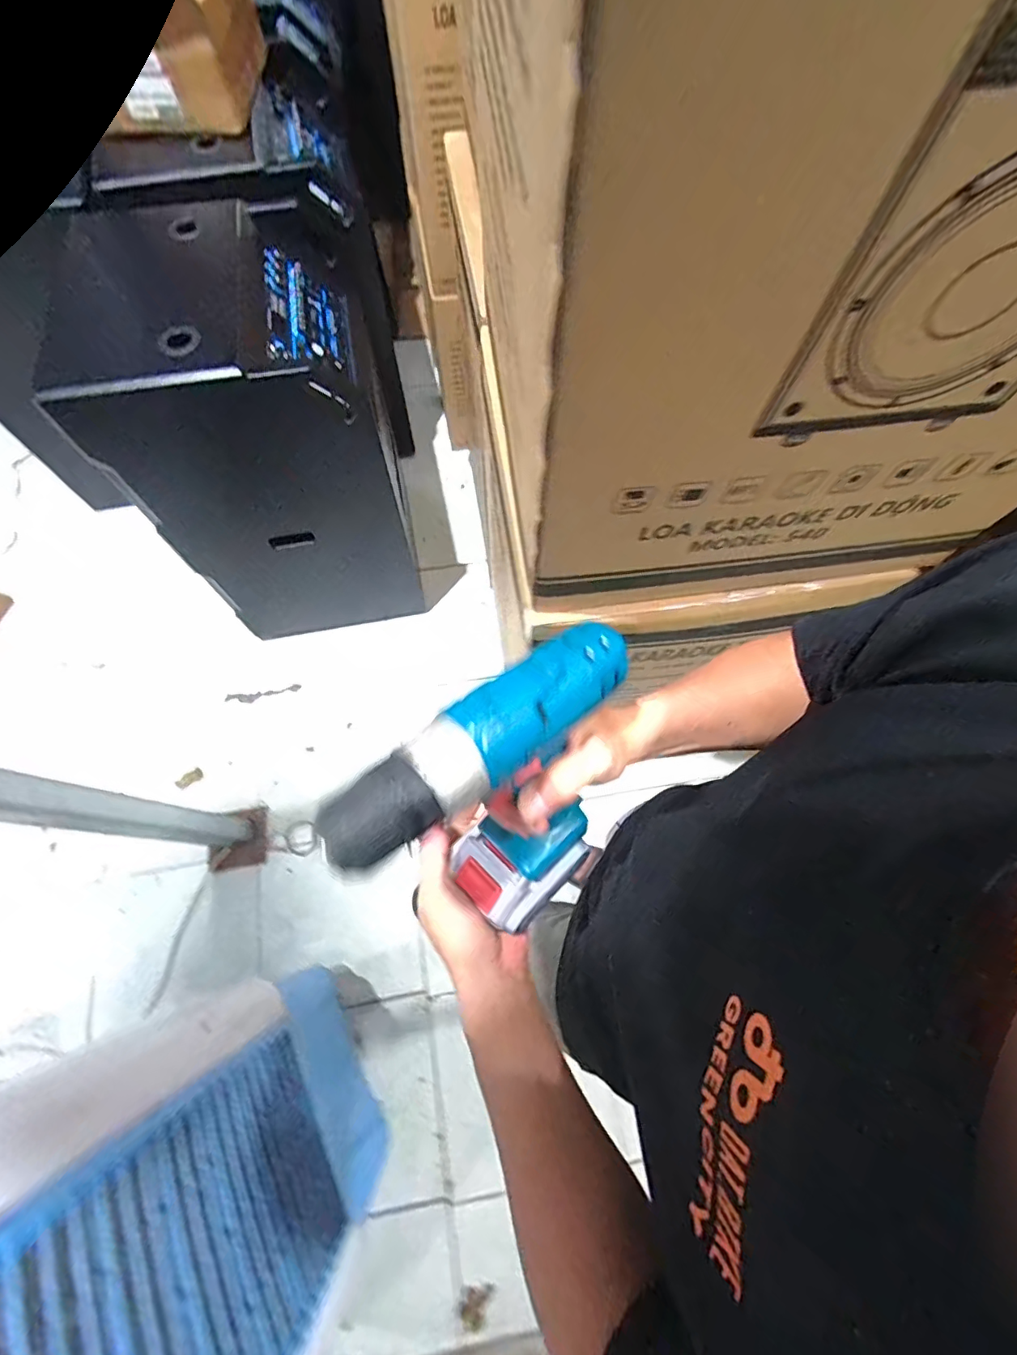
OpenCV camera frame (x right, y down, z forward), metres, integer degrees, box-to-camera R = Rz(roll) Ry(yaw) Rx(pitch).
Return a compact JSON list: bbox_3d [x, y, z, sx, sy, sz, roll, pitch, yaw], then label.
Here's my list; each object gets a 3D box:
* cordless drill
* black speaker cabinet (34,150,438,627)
[{"bbox_3d":[0.014,0.071,0.309,0.171,0.185,0.101,-41,75,-14],"label":"cordless drill"},{"bbox_3d":[-0.554,-0.619,1.305,0.497,0.781,0.693,-10,70,-4],"label":"black speaker cabinet"}]

